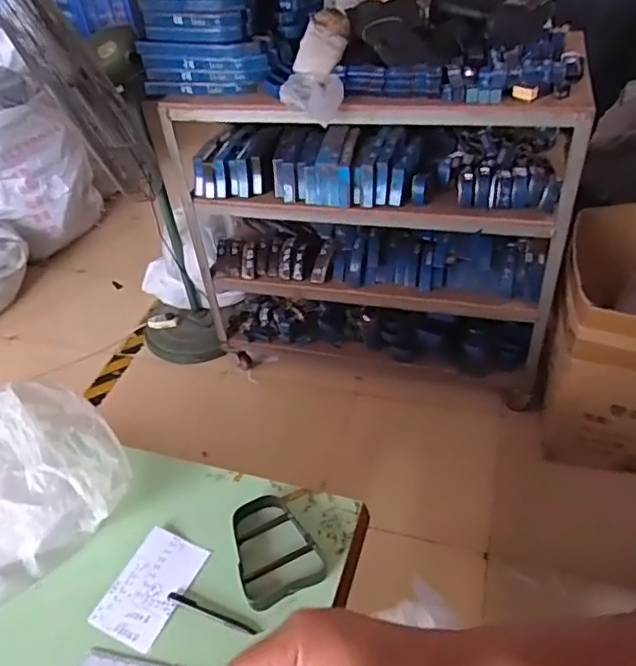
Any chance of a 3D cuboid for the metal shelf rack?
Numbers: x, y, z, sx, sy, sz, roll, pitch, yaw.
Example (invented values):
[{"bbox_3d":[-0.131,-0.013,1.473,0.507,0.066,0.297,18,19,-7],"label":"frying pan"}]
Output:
[{"bbox_3d":[0.133,-0.321,1.794,1.131,0.955,0.426,5,43,13],"label":"metal shelf rack"}]

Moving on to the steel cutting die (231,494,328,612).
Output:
[{"bbox_3d":[-0.066,0.308,0.849,0.115,0.030,0.156,-19,43,-13],"label":"steel cutting die"}]

